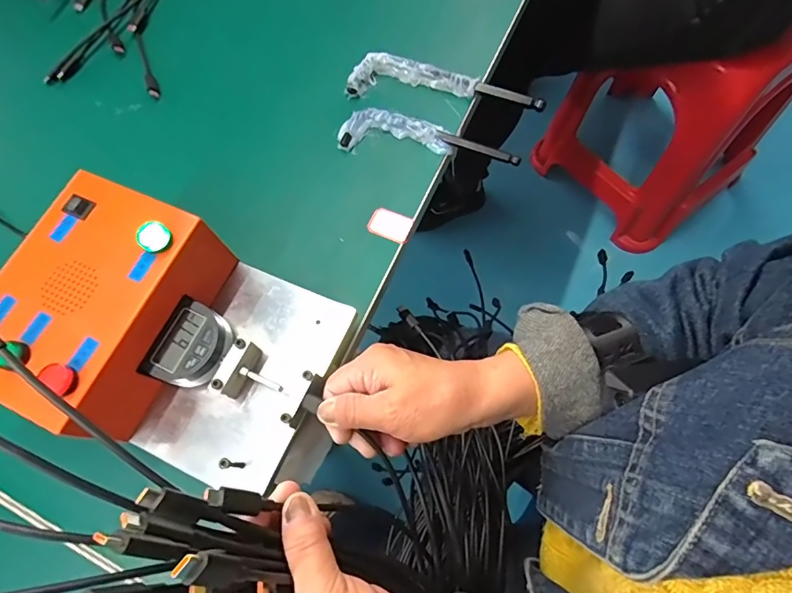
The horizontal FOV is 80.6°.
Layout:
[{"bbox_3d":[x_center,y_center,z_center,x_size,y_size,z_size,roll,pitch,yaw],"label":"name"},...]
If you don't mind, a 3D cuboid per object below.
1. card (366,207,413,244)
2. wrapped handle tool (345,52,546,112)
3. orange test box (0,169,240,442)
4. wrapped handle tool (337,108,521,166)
[{"bbox_3d":[-0.004,-0.061,0.394,0.036,0.004,0.025,24,74,12],"label":"card"},{"bbox_3d":[0.045,-0.198,0.433,0.177,0.023,0.041,9,71,7],"label":"wrapped handle tool"},{"bbox_3d":[-0.199,0.005,0.319,0.116,0.066,0.151,22,73,11],"label":"orange test box"},{"bbox_3d":[0.028,-0.144,0.419,0.159,0.014,0.039,8,71,7],"label":"wrapped handle tool"}]

